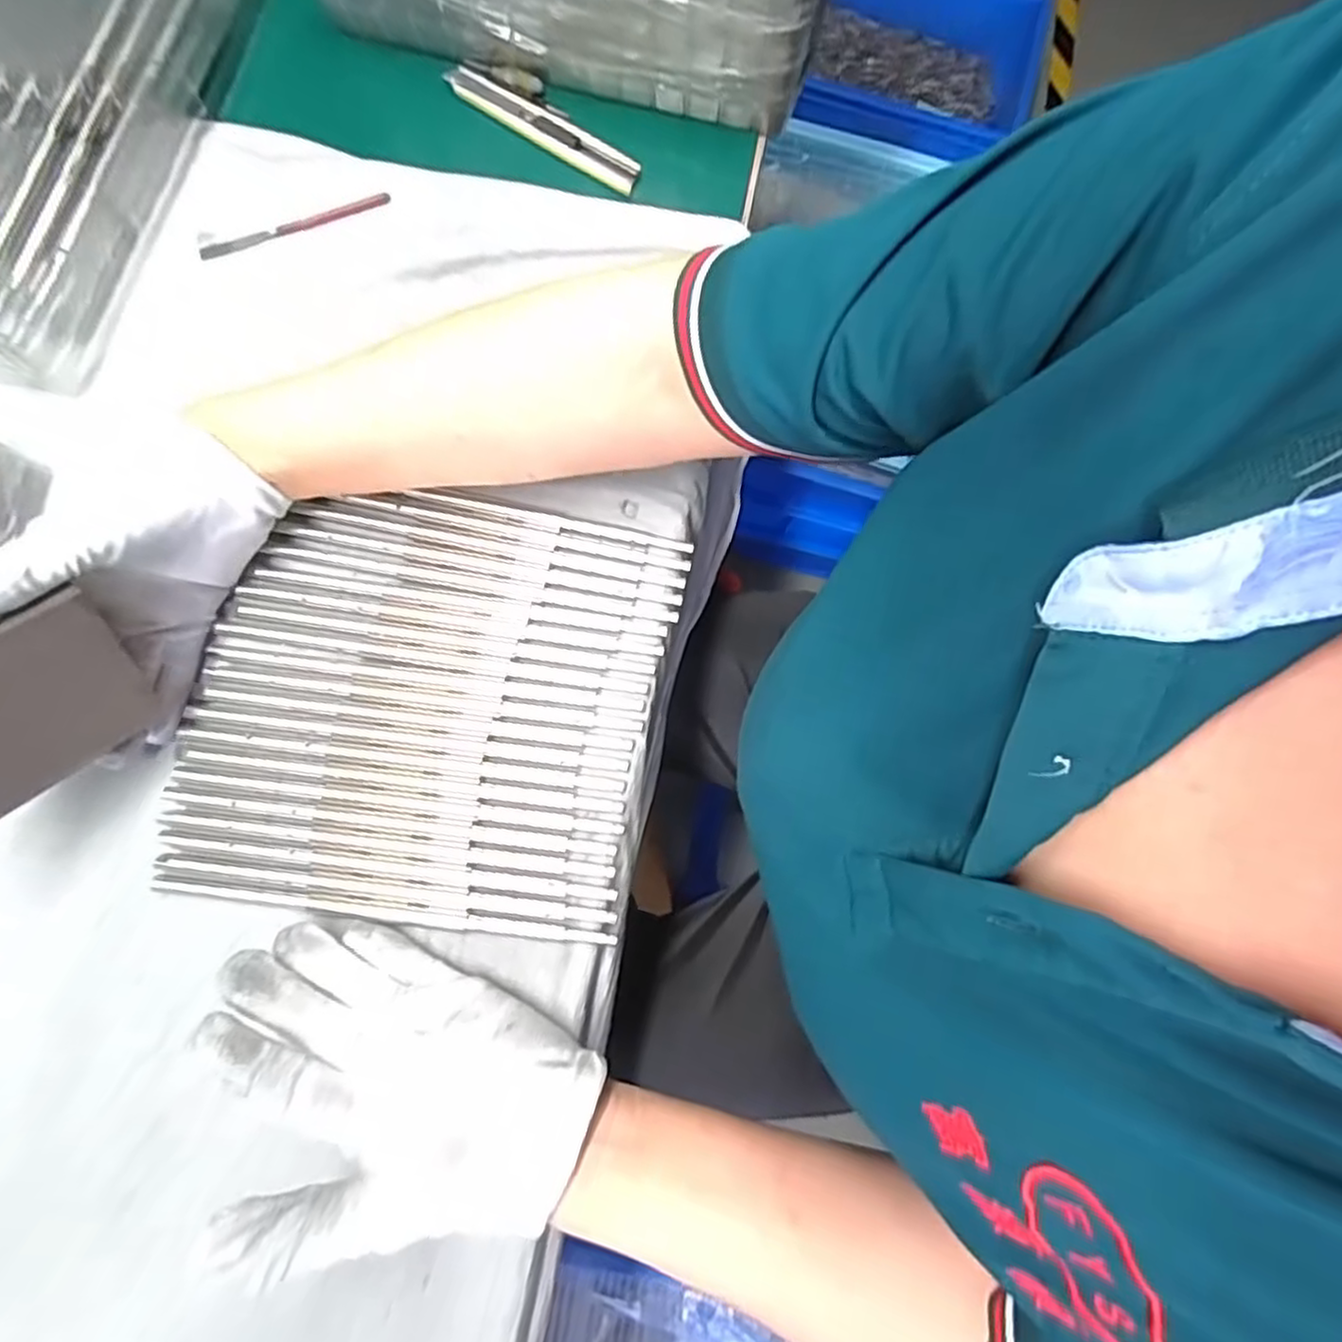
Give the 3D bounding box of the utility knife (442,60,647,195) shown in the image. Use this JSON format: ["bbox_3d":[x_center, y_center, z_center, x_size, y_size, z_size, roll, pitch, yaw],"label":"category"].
[{"bbox_3d":[-0.075,-0.321,0.420,0.127,0.011,0.019,33,81,5],"label":"utility knife"}]

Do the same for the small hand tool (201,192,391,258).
[{"bbox_3d":[-0.215,-0.256,0.408,0.109,0.004,0.009,-21,81,-4],"label":"small hand tool"}]

